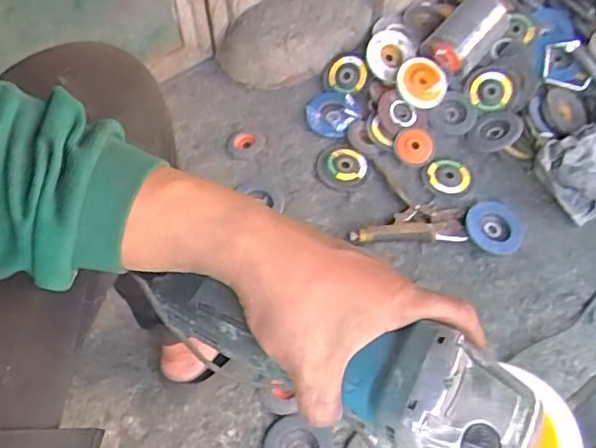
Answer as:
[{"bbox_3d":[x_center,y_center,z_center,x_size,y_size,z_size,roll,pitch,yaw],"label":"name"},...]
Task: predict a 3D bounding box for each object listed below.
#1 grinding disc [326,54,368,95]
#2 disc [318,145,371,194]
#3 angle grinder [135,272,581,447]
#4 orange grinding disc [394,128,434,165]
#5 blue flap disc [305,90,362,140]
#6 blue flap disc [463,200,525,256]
[{"bbox_3d":[0.093,-0.286,1.116,0.081,0.011,0.077,0,87,11],"label":"grinding disc"},{"bbox_3d":[0.080,-0.099,1.038,0.093,0.011,0.090,-1,71,2],"label":"disc"},{"bbox_3d":[0.033,0.085,0.342,0.273,0.090,0.086,23,56,11],"label":"angle grinder"},{"bbox_3d":[0.207,-0.139,1.043,0.067,0.017,0.071,1,75,-3],"label":"orange grinding disc"},{"bbox_3d":[0.061,-0.205,1.077,0.094,0.017,0.094,1,69,-2],"label":"blue flap disc"},{"bbox_3d":[0.326,0.007,0.969,0.094,0.015,0.094,1,68,-1],"label":"blue flap disc"}]

